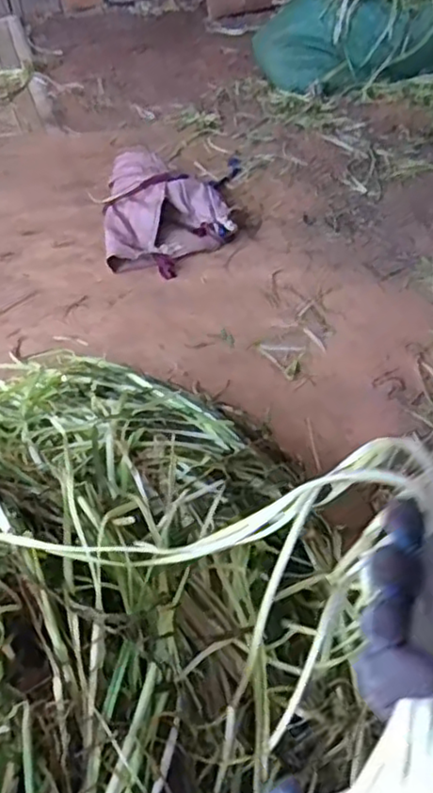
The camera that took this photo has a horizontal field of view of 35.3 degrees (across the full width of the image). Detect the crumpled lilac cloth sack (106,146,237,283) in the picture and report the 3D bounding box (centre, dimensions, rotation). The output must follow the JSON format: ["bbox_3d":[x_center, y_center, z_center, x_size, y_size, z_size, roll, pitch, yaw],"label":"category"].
[{"bbox_3d":[-0.111,-0.422,1.533,0.284,0.088,0.422,-4,45,-3],"label":"crumpled lilac cloth sack"}]

